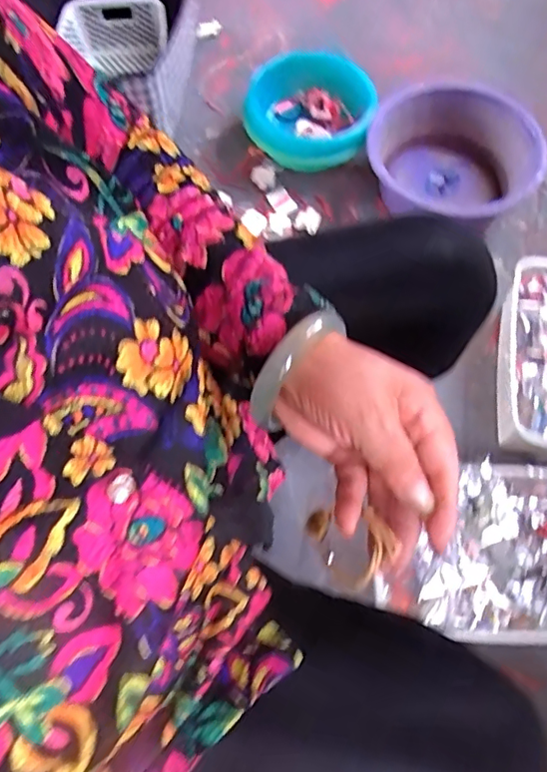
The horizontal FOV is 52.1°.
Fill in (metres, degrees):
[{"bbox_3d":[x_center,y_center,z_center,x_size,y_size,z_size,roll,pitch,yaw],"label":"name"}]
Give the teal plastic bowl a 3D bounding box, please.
[{"bbox_3d":[0.066,-0.499,1.027,0.230,0.079,0.224,9,65,5],"label":"teal plastic bowl"}]

